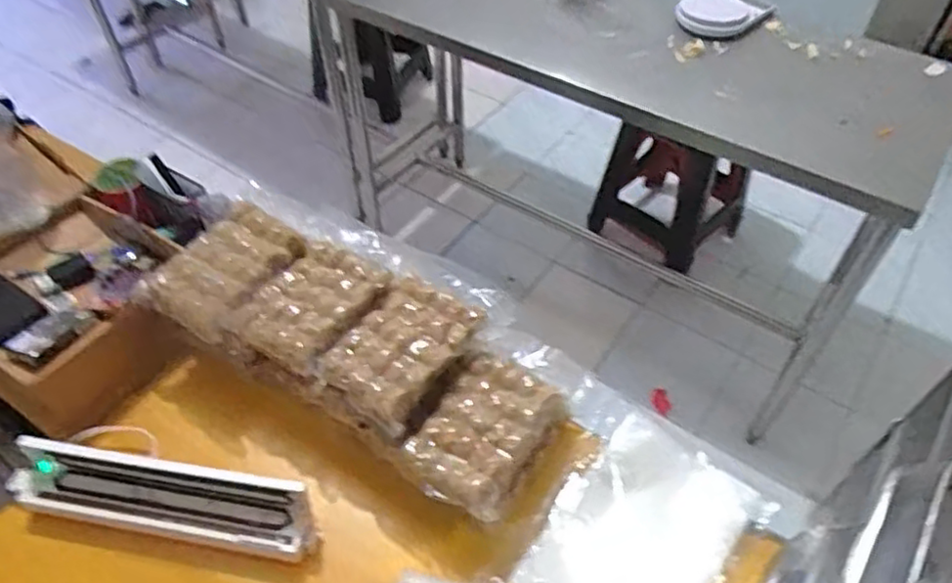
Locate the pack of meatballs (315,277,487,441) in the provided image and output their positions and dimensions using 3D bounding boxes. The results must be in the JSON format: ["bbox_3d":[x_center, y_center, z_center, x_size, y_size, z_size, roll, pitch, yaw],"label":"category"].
[{"bbox_3d":[-0.091,0.065,0.811,0.132,0.033,0.187,27,55,21],"label":"pack of meatballs"}]

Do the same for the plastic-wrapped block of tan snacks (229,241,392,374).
[{"bbox_3d":[-0.207,0.011,0.851,0.123,0.030,0.179,25,54,20],"label":"plastic-wrapped block of tan snacks"}]

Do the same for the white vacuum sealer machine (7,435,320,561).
[{"bbox_3d":[-0.368,0.237,0.780,0.371,0.068,0.071,8,50,7],"label":"white vacuum sealer machine"}]

